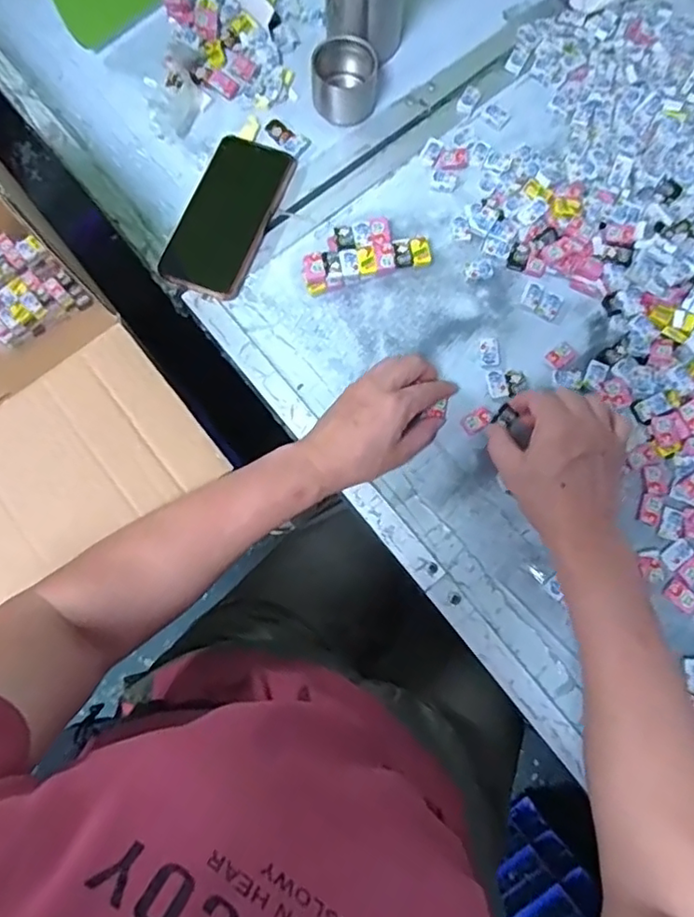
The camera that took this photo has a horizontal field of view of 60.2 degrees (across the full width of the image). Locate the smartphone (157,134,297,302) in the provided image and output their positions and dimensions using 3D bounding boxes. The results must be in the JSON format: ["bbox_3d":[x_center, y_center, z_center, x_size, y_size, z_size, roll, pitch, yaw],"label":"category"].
[{"bbox_3d":[-0.114,-0.237,0.582,0.079,0.012,0.164,23,79,5],"label":"smartphone"}]

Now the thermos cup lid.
[{"bbox_3d":[-0.001,-0.372,0.587,0.064,0.051,0.055,1,78,1],"label":"thermos cup lid"}]

